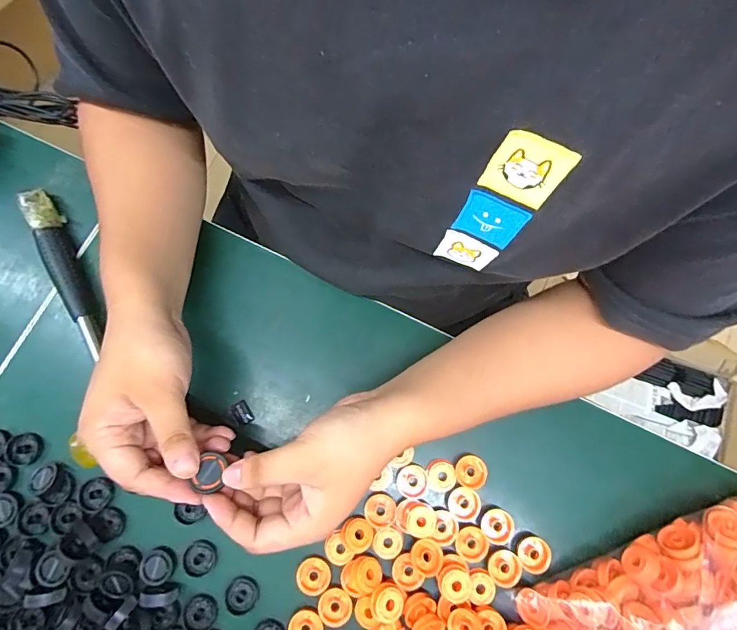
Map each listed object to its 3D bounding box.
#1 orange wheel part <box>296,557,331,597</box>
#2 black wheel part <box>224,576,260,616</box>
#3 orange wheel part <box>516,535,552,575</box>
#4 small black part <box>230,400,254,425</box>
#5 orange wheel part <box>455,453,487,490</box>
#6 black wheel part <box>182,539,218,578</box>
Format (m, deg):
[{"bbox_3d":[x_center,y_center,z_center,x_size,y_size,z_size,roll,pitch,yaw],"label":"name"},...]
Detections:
[{"bbox_3d":[-0.043,0.205,0.338,0.026,0.009,0.024,0,79,-1],"label":"orange wheel part"},{"bbox_3d":[-0.099,0.218,0.335,0.024,0.007,0.024,-27,81,-6],"label":"black wheel part"},{"bbox_3d":[0.133,0.192,0.345,0.024,0.006,0.026,0,79,-1],"label":"orange wheel part"},{"bbox_3d":[-0.109,0.084,0.369,0.015,0.004,0.019,-31,81,-7],"label":"small black part"},{"bbox_3d":[0.085,0.129,0.355,0.025,0.004,0.026,24,79,4],"label":"orange wheel part"},{"bbox_3d":[-0.135,0.195,0.345,0.026,0.013,0.023,6,79,0],"label":"black wheel part"}]

